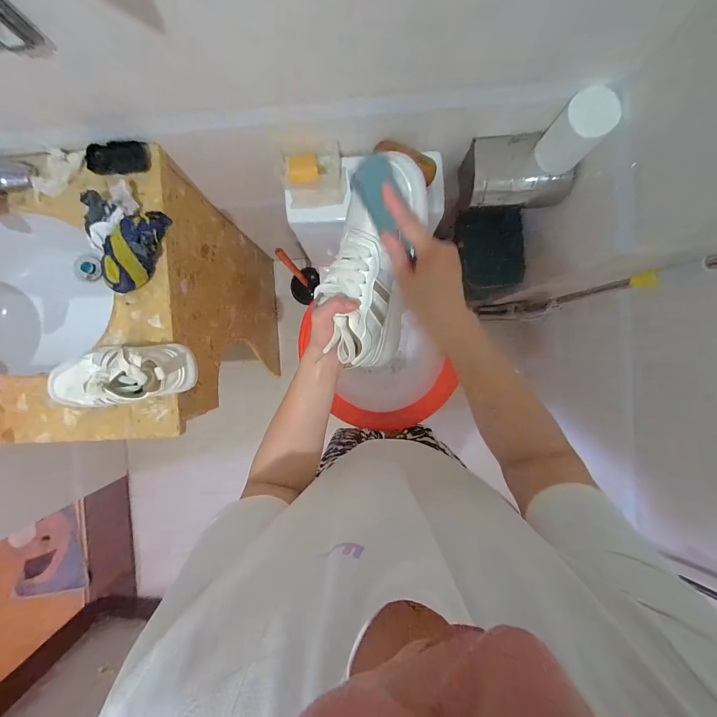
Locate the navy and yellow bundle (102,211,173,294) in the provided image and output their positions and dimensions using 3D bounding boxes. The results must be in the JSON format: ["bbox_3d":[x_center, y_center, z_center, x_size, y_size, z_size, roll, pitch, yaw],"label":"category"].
[{"bbox_3d":[-0.410,-0.197,0.562,0.057,0.064,0.159,23,93,1],"label":"navy and yellow bundle"}]

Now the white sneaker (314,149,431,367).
[{"bbox_3d":[0.014,-0.096,0.374,0.113,0.087,0.260,7,117,2],"label":"white sneaker"}]

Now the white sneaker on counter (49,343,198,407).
[{"bbox_3d":[-0.437,0.024,0.562,0.243,0.106,0.103,-10,91,3],"label":"white sneaker on counter"}]

